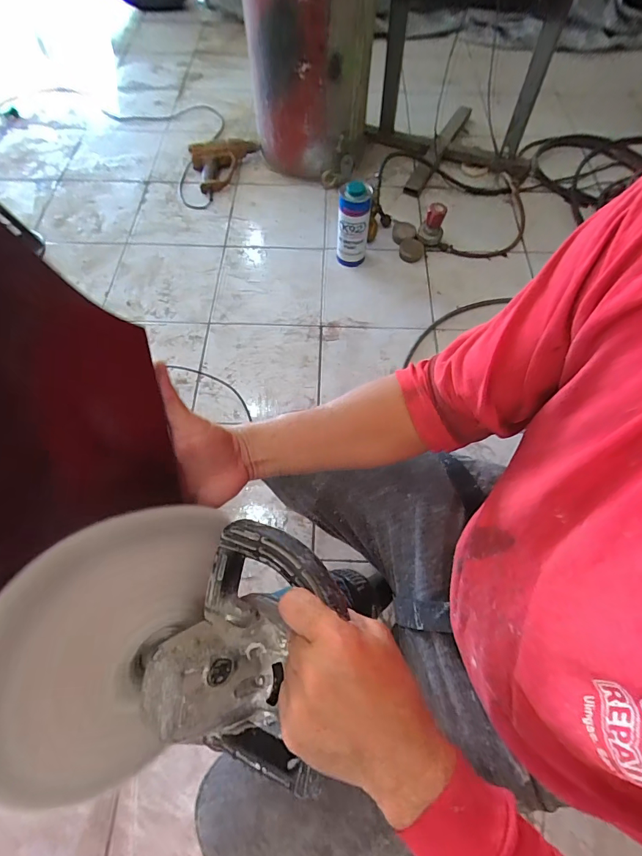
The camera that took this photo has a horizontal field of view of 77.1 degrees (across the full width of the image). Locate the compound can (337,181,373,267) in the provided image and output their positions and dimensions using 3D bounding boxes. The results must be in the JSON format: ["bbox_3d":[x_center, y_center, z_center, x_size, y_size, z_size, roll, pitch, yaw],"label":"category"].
[{"bbox_3d":[0.087,-0.543,1.096,0.083,0.219,0.080,0,63,0],"label":"compound can"}]

